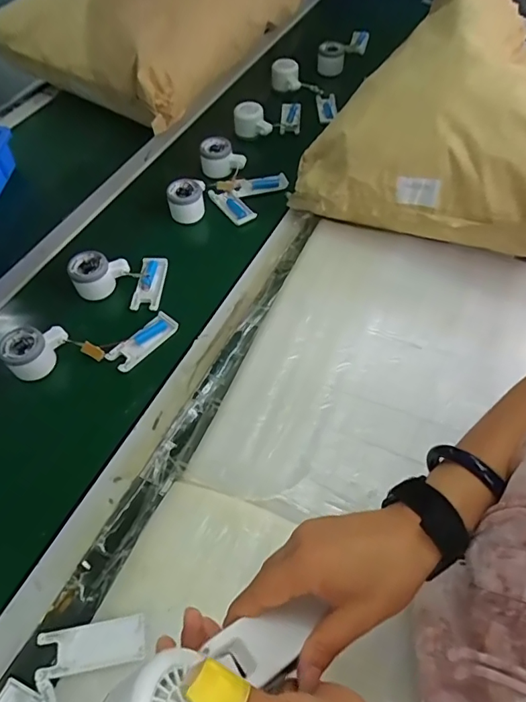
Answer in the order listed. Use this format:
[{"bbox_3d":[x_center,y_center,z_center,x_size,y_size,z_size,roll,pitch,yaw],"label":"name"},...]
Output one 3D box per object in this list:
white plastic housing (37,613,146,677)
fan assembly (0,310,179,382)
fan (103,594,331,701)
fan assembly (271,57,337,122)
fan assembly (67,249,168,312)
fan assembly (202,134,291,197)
[{"bbox_3d":[-0.165,0.286,0.460,0.101,0.011,0.039,-8,55,-4],"label":"white plastic housing"},{"bbox_3d":[-0.232,-0.011,0.647,0.223,0.038,0.079,-14,56,-8],"label":"fan assembly"},{"bbox_3d":[-0.025,0.191,0.270,0.141,0.042,0.059,-13,53,-41],"label":"fan"},{"bbox_3d":[0.086,-0.559,1.004,0.062,0.048,0.197,-38,62,-22],"label":"fan assembly"},{"bbox_3d":[-0.219,-0.119,0.723,0.130,0.050,0.097,4,55,4],"label":"fan assembly"},{"bbox_3d":[-0.047,-0.323,0.847,0.162,0.049,0.082,28,60,19],"label":"fan assembly"}]

